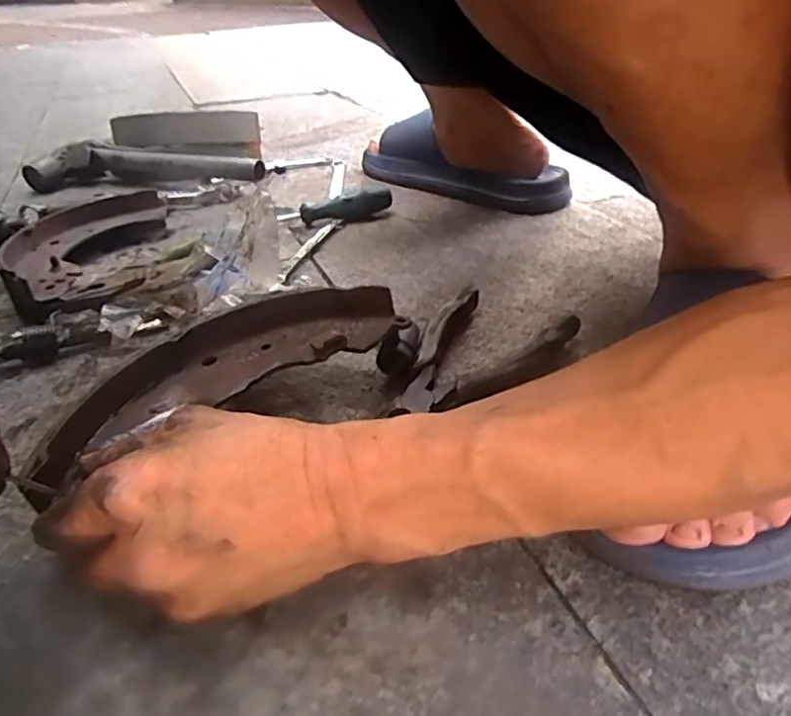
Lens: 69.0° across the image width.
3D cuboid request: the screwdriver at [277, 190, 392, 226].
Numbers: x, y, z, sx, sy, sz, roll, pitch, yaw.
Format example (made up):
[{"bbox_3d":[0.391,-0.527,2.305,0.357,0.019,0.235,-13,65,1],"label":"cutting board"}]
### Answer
[{"bbox_3d":[-0.063,-0.162,0.625,0.122,0.024,0.021,-12,35,-12],"label":"screwdriver"}]

